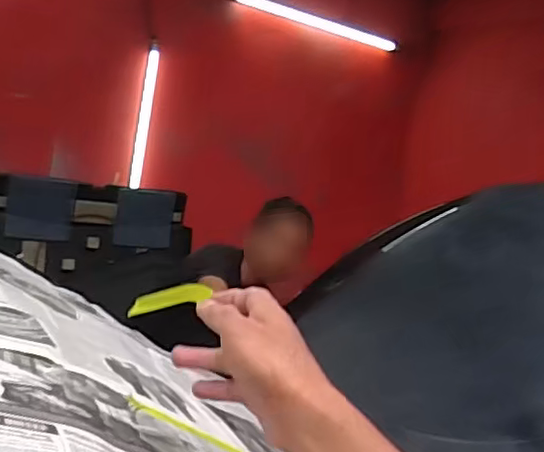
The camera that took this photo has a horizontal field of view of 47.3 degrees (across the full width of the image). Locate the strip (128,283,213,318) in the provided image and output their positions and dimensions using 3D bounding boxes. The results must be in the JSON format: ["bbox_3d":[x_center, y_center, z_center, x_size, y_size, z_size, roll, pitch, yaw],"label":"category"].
[{"bbox_3d":[-0.094,0.066,0.566,0.073,0.021,0.006,-12,-32,2],"label":"strip"}]

